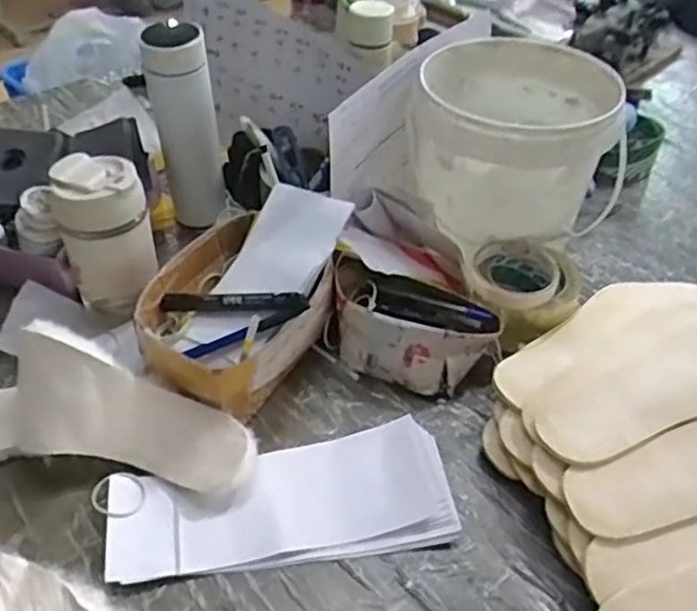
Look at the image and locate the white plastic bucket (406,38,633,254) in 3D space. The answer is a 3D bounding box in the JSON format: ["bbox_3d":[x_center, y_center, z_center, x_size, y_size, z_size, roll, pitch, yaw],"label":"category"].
[{"bbox_3d":[0.175,-0.178,0.753,0.215,0.146,0.210,3,43,0],"label":"white plastic bucket"}]

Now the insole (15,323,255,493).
[{"bbox_3d":[-0.181,0.097,0.565,0.208,0.096,0.033,23,4,-2],"label":"insole"}]

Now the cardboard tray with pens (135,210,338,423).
[{"bbox_3d":[-0.111,0.013,0.652,0.152,0.104,0.180,24,47,21],"label":"cardboard tray with pens"}]

